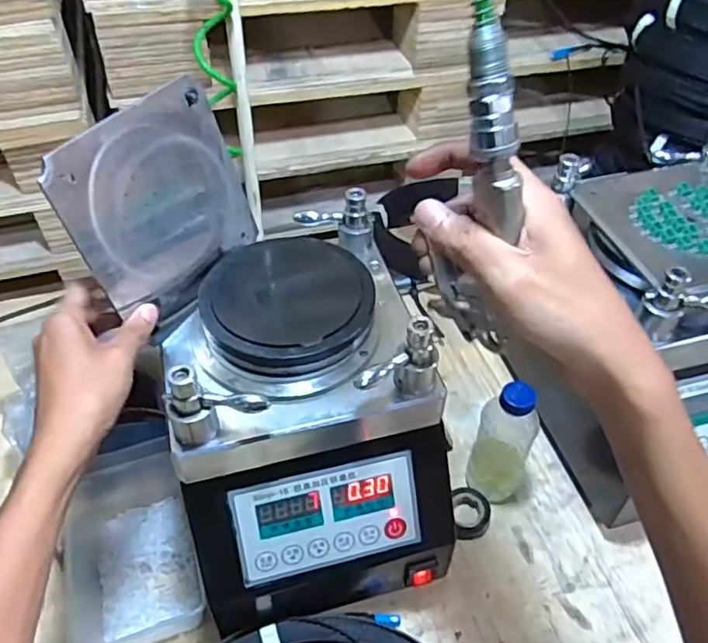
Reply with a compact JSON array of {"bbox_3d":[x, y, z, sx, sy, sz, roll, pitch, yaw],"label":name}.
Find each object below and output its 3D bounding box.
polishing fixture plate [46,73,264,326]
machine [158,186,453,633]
[{"bbox_3d":[-0.156,-0.096,0.506,0.007,0.156,0.166,11,44,32],"label":"polishing fixture plate"},{"bbox_3d":[-0.049,0.080,0.556,0.214,0.275,0.266,-12,48,-11],"label":"machine"}]

